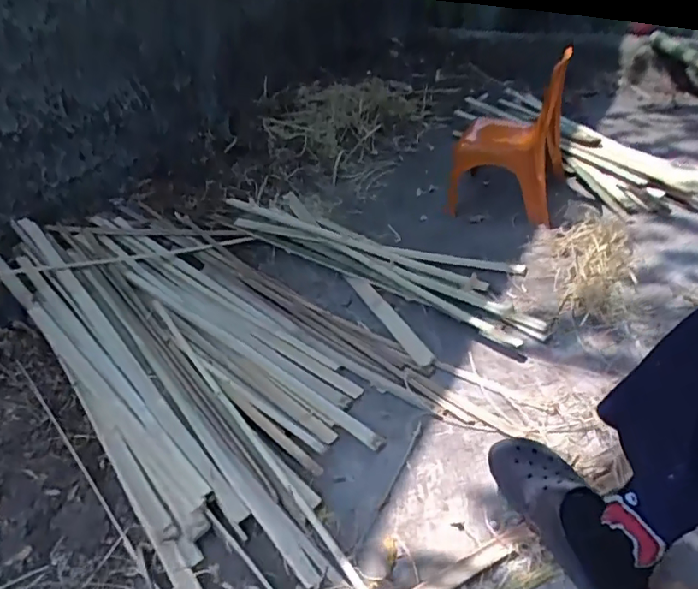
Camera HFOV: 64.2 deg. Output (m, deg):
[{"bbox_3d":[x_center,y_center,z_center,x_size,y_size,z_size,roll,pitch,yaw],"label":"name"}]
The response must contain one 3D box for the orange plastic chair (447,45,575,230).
[{"bbox_3d":[0.470,-0.450,1.597,0.293,0.384,0.331,13,41,22],"label":"orange plastic chair"}]

